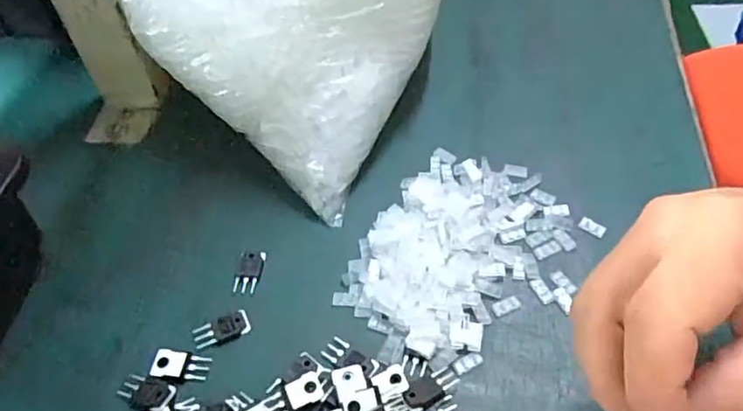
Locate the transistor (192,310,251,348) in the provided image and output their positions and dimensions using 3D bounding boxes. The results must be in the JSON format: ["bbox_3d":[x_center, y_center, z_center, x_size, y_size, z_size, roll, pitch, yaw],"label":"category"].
[{"bbox_3d":[-0.086,0.071,0.339,0.031,0.004,0.017,-22,54,-14],"label":"transistor"}]

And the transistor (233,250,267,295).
[{"bbox_3d":[-0.076,0.039,0.363,0.016,0.004,0.029,3,52,6],"label":"transistor"}]

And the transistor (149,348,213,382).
[{"bbox_3d":[-0.106,0.088,0.325,0.032,0.004,0.016,8,53,10],"label":"transistor"}]

